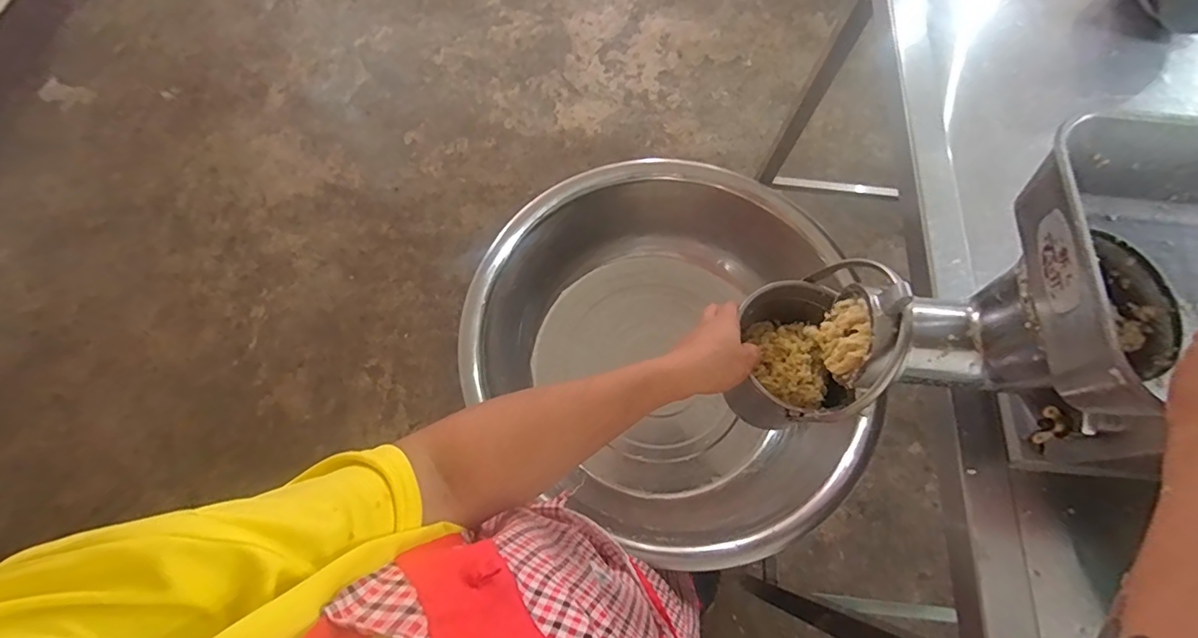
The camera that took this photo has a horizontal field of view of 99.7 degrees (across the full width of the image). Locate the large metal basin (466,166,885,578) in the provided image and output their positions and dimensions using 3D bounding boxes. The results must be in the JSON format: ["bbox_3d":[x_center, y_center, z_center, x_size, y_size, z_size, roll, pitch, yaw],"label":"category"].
[{"bbox_3d":[0.125,0.039,0.832,0.570,0.193,0.610,-37,76,-14],"label":"large metal basin"}]

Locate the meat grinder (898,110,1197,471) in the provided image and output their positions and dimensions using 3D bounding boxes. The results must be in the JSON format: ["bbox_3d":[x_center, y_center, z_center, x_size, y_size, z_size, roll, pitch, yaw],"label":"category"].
[{"bbox_3d":[0.459,0.027,0.390,0.387,0.252,0.239,13,72,2],"label":"meat grinder"}]

